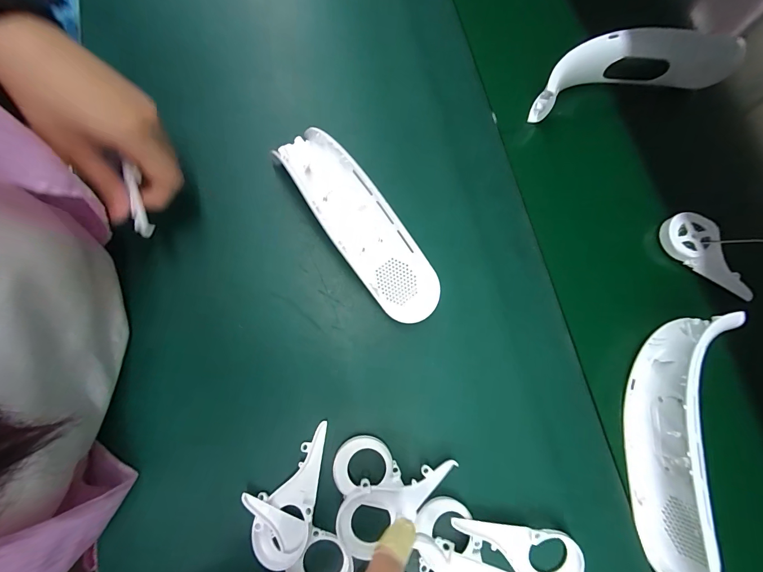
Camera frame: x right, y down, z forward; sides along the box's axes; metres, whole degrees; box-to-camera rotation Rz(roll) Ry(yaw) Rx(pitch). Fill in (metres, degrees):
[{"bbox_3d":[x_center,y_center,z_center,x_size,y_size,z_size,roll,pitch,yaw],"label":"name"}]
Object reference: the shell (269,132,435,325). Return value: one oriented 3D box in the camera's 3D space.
[{"bbox_3d":[-0.023,-0.055,0.281,0.055,0.049,0.189,-37,80,-10],"label":"shell"}]

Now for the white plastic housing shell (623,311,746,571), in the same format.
[{"bbox_3d":[0.223,0.112,0.253,0.048,0.040,0.194,18,77,3],"label":"white plastic housing shell"}]

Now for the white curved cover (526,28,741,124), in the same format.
[{"bbox_3d":[0.239,-0.209,0.327,0.183,0.050,0.042,-10,77,-4],"label":"white curved cover"}]

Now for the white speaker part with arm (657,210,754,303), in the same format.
[{"bbox_3d":[0.299,-0.029,0.308,0.093,0.016,0.040,37,78,7],"label":"white speaker part with arm"}]

